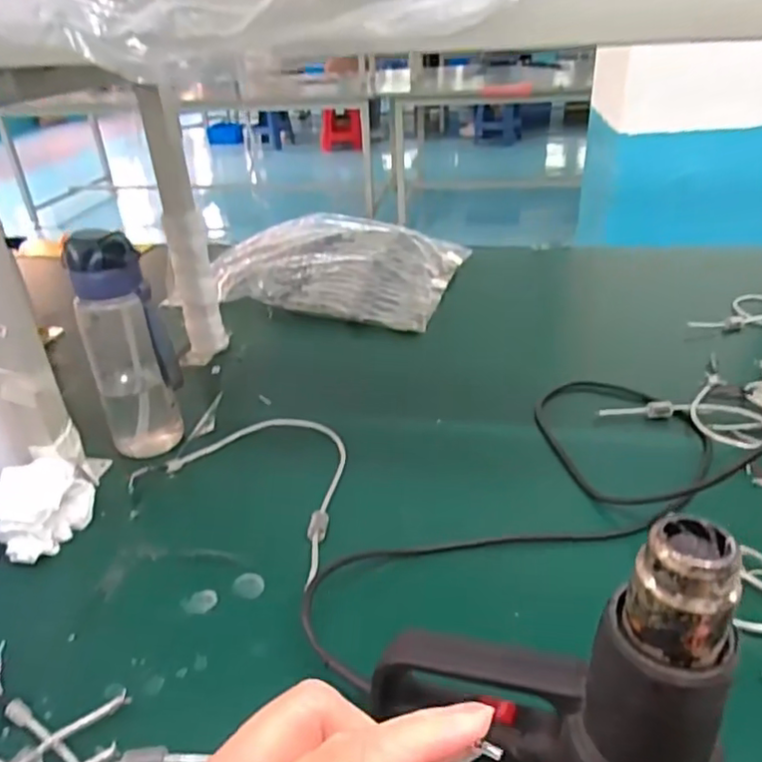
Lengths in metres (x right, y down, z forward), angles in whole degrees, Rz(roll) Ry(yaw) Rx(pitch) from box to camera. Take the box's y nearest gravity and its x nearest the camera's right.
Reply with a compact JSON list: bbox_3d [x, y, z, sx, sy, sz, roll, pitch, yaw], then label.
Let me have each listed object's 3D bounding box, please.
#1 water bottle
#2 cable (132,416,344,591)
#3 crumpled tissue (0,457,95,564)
[{"bbox_3d":[-0.260,-0.032,0.641,0.075,0.240,0.062,-15,34,-22],"label":"water bottle"},{"bbox_3d":[-0.113,0.093,0.640,0.220,0.020,0.194,14,34,23],"label":"cable"},{"bbox_3d":[-0.315,0.116,0.570,0.063,0.054,0.087,11,33,19],"label":"crumpled tissue"}]

